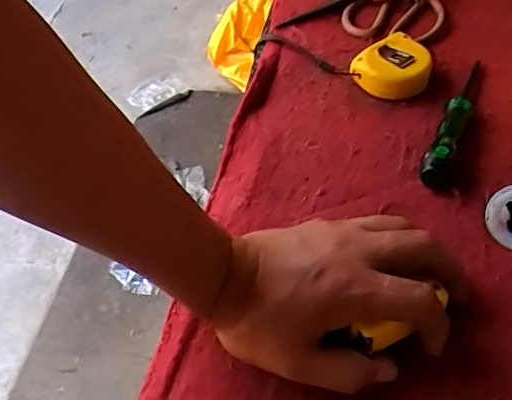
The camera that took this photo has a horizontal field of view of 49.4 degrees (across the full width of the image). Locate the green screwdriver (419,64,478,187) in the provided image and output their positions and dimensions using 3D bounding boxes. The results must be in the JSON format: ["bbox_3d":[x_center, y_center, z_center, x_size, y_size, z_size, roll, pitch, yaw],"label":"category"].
[{"bbox_3d":[0.183,-0.081,0.505,0.020,0.028,0.180,18,52,20],"label":"green screwdriver"}]

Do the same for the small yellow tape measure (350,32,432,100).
[{"bbox_3d":[0.138,-0.129,0.550,0.067,0.029,0.065,-28,52,-20],"label":"small yellow tape measure"}]

